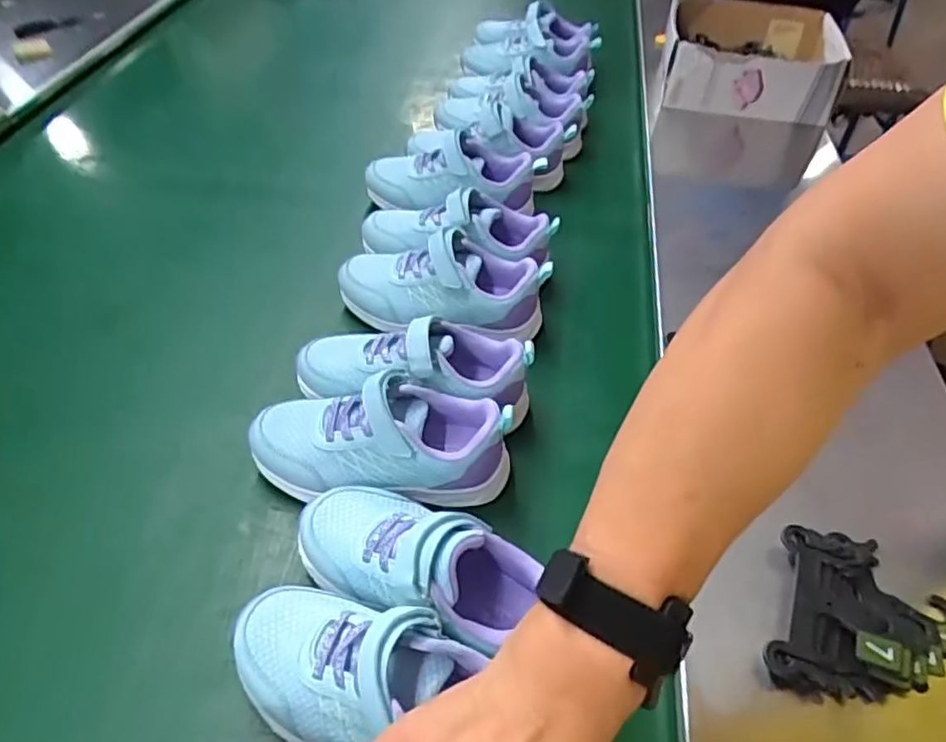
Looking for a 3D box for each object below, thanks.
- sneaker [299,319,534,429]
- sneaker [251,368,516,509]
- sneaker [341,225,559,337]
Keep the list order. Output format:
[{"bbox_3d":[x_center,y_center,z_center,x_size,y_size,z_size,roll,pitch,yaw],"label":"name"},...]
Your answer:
[{"bbox_3d":[-0.048,-0.001,0.537,0.187,0.078,0.072,6,46,2],"label":"sneaker"},{"bbox_3d":[-0.067,0.049,0.490,0.185,0.084,0.079,3,46,-1],"label":"sneaker"},{"bbox_3d":[-0.030,-0.084,0.616,0.193,0.072,0.085,9,46,4],"label":"sneaker"}]

